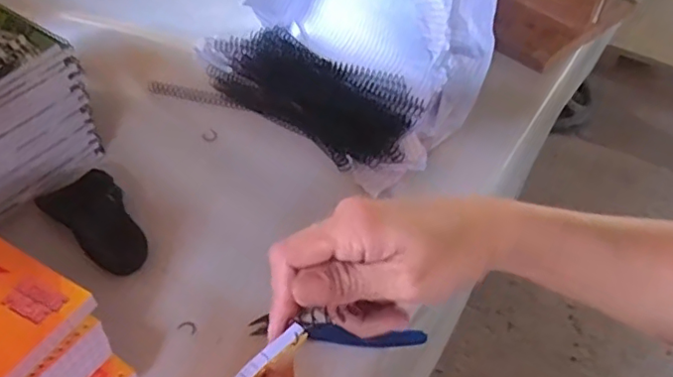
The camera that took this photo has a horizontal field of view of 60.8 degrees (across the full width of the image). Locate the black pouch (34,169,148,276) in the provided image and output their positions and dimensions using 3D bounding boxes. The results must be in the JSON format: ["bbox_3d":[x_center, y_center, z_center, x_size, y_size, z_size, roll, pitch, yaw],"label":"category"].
[{"bbox_3d":[-0.196,0.025,0.482,0.111,0.017,0.058,34,55,25],"label":"black pouch"}]

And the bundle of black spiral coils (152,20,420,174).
[{"bbox_3d":[-0.038,-0.103,0.597,0.251,0.028,0.135,25,52,19],"label":"bundle of black spiral coils"}]

